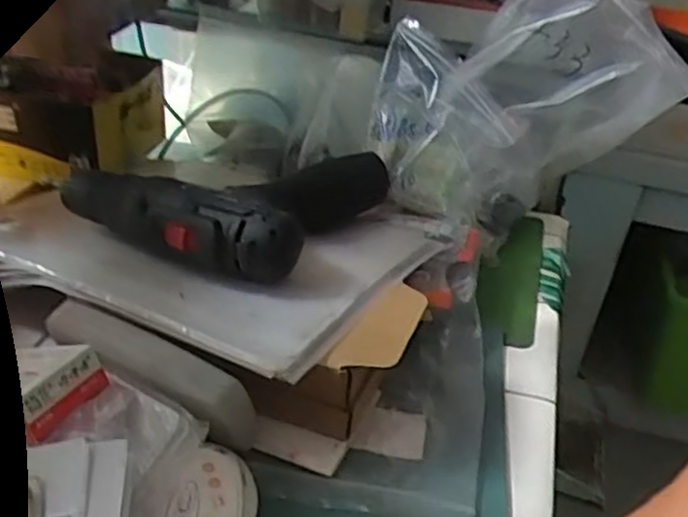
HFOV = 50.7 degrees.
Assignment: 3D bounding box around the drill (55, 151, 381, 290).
[{"bbox_3d":[-0.083,-0.057,0.556,0.172,0.058,0.191,21,36,19],"label":"drill"}]

